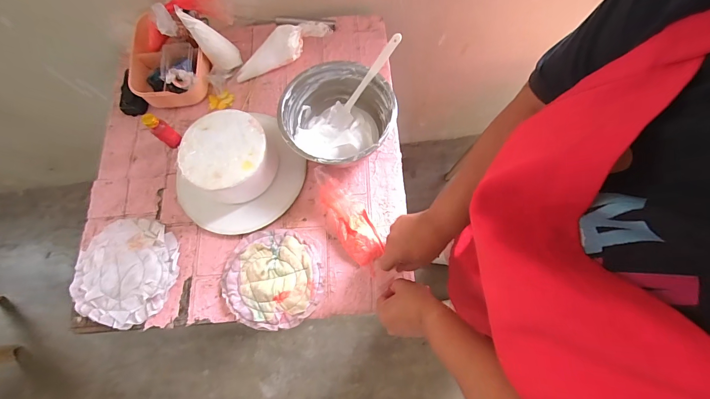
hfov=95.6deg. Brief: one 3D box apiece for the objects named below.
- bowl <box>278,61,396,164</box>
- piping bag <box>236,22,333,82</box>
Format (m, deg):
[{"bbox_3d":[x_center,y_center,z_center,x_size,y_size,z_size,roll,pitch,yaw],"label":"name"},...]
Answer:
[{"bbox_3d":[-0.032,-0.133,0.561,0.176,0.087,0.183,-1,72,3],"label":"bowl"},{"bbox_3d":[-0.154,-0.309,0.658,0.216,0.061,0.045,-31,70,4],"label":"piping bag"}]

